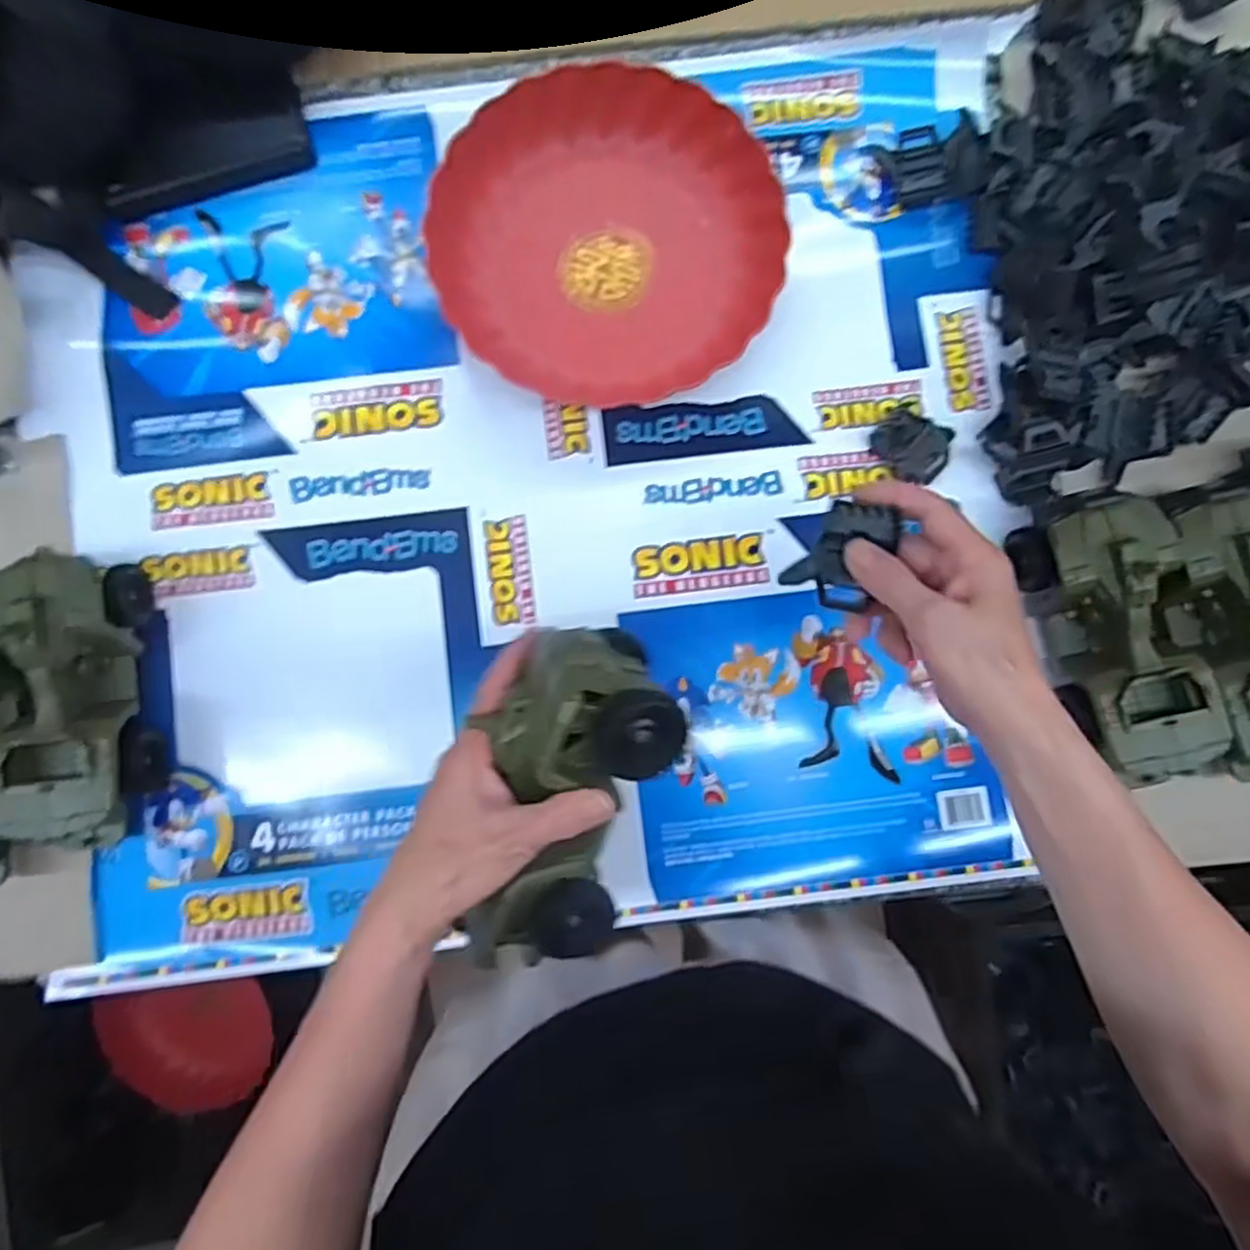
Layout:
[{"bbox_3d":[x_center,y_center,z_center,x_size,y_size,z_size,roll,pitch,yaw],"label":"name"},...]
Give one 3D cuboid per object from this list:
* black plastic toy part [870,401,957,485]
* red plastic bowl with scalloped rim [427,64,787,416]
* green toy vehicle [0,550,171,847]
[{"bbox_3d":[0.208,-0.131,0.544,0.053,0.015,0.051,0,86,-1],"label":"black plastic toy part"},{"bbox_3d":[-0.012,-0.276,0.540,0.237,0.043,0.220,0,86,-1],"label":"red plastic bowl with scalloped rim"},{"bbox_3d":[-0.369,0.051,0.494,0.098,0.080,0.186,-5,86,-1],"label":"green toy vehicle"}]

